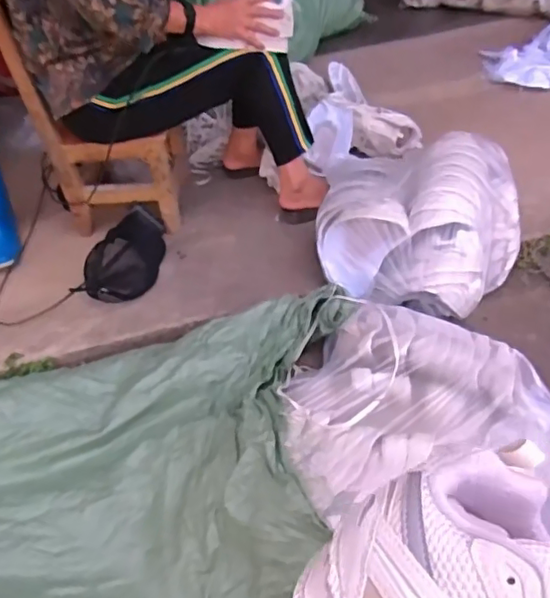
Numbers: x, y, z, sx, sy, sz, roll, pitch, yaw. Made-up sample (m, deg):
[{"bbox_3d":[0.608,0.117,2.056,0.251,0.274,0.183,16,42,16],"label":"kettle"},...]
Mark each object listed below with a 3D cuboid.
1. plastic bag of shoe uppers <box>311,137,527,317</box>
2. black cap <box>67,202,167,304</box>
[{"bbox_3d":[0.314,-0.178,1.295,0.426,0.229,0.374,3,43,10],"label":"plastic bag of shoe uppers"},{"bbox_3d":[-0.343,-0.096,1.372,0.123,0.101,0.275,6,44,13],"label":"black cap"}]

